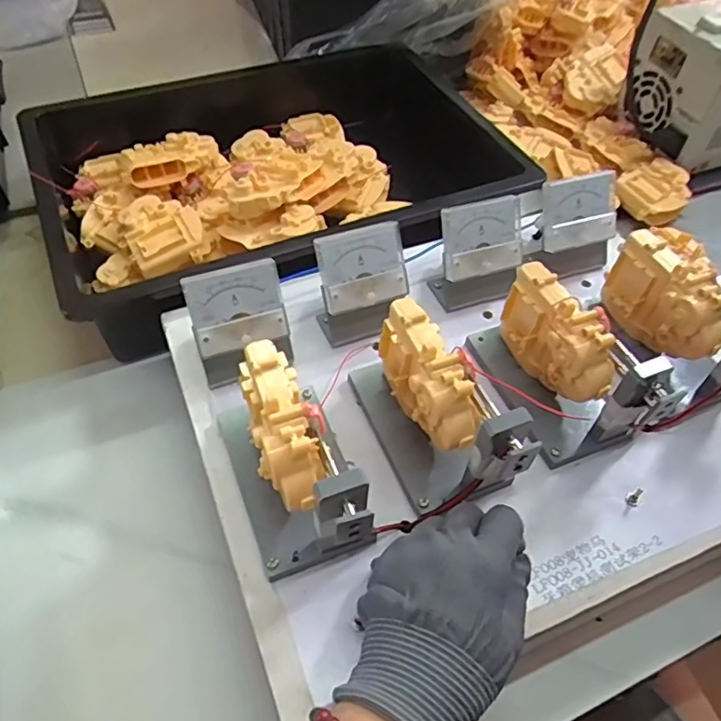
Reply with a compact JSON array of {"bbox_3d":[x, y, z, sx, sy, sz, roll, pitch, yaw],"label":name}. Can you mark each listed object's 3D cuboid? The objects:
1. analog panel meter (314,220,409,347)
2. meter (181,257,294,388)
[{"bbox_3d":[0.003,-0.056,0.443,0.066,0.075,0.045,-17,55,-14],"label":"analog panel meter"},{"bbox_3d":[-0.084,-0.025,0.414,0.066,0.069,0.043,-17,55,-14],"label":"meter"}]

